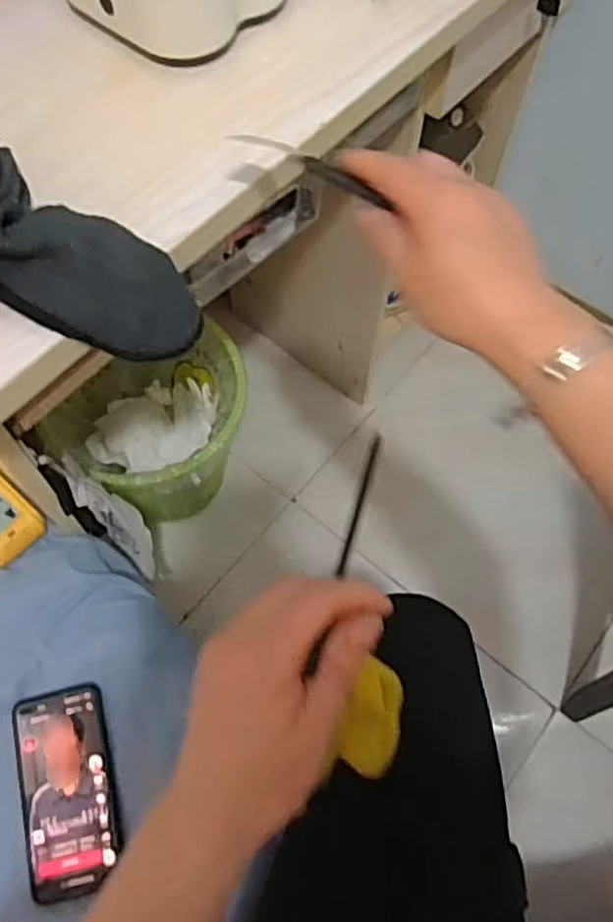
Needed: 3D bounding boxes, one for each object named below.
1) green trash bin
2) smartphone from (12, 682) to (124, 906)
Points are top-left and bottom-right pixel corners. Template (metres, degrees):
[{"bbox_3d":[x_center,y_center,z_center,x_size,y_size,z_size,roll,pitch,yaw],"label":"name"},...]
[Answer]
[{"bbox_3d":[-0.209,-0.035,1.072,0.244,0.284,0.256,-20,68,-10],"label":"green trash bin"},{"bbox_3d":[-0.189,0.258,0.559,0.074,0.011,0.149,-12,66,-7],"label":"smartphone"}]

